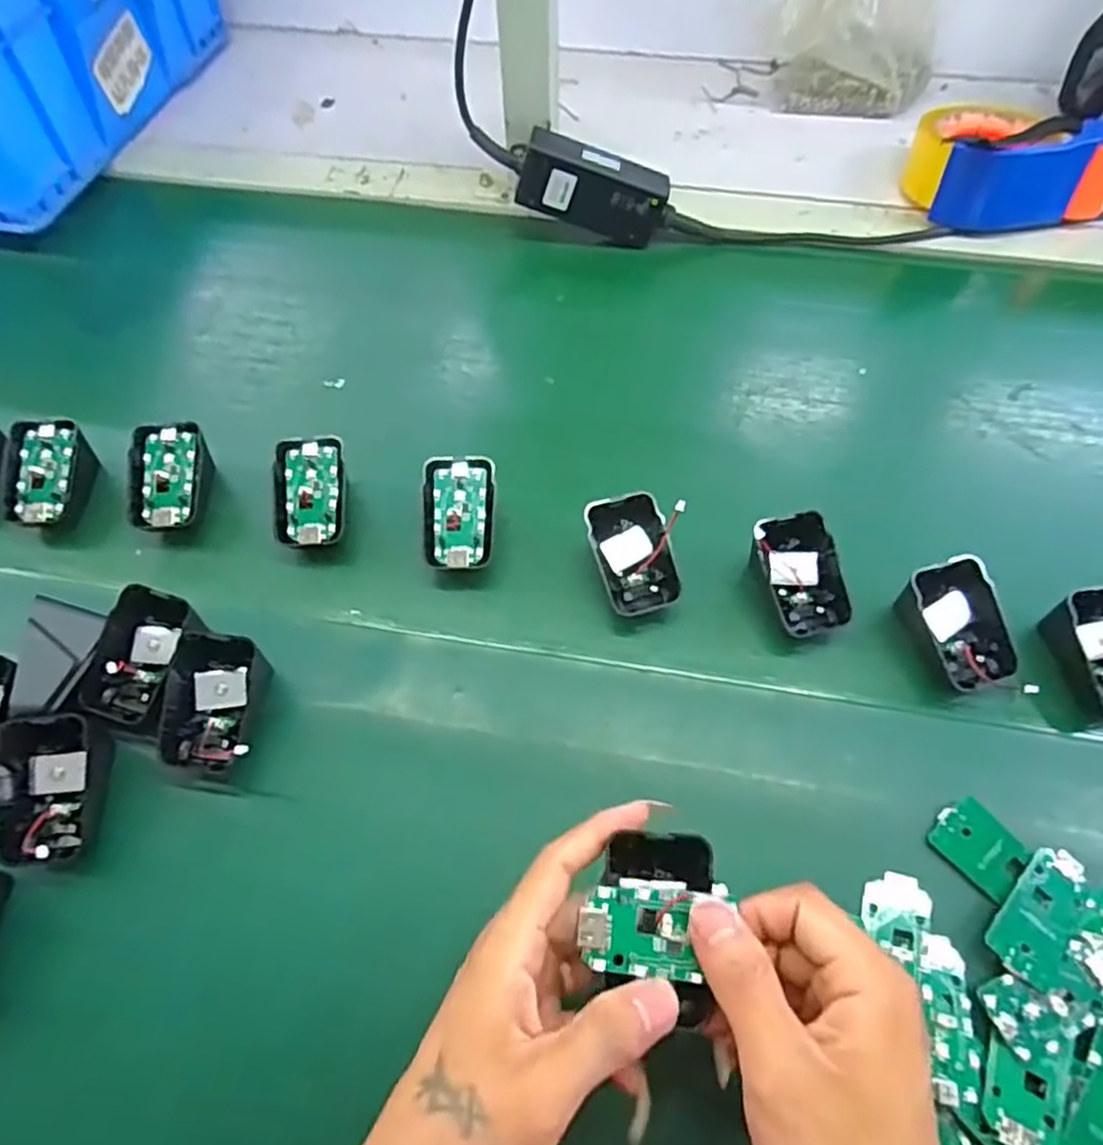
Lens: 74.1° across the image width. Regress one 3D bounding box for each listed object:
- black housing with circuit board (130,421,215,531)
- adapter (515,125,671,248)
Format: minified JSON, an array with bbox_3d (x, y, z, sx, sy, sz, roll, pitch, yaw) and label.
[{"bbox_3d":[-0.244,-0.057,0.466,0.041,0.044,0.063,5,60,4],"label":"black housing with circuit board"},{"bbox_3d":[0.032,-0.300,0.577,0.112,0.053,0.027,15,59,-10],"label":"adapter"}]

